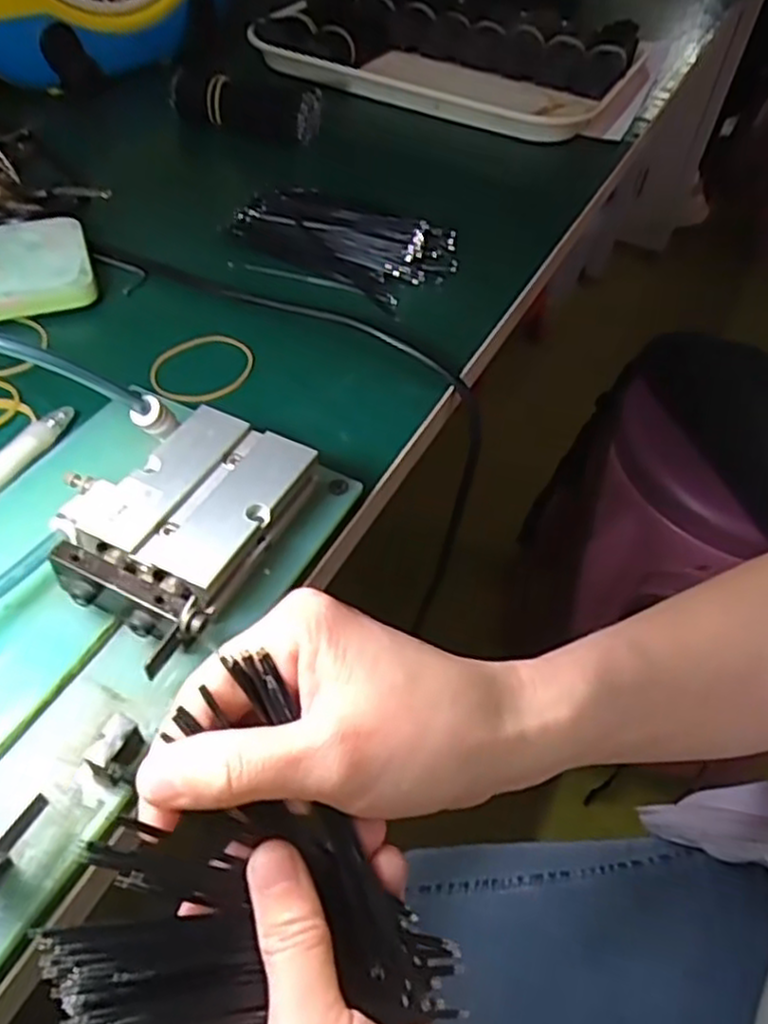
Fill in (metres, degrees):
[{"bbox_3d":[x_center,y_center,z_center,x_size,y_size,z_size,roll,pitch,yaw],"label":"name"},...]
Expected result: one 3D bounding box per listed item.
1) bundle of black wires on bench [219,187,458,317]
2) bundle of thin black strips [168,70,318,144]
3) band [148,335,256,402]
[{"bbox_3d":[-0.025,-0.160,0.430,0.127,0.013,0.081,21,51,11],"label":"bundle of black wires on bench"},{"bbox_3d":[-0.100,-0.297,0.535,0.113,0.030,0.044,21,51,11],"label":"bundle of thin black strips"},{"bbox_3d":[-0.088,-0.071,0.359,0.053,0.004,0.041,-35,62,-30],"label":"band"}]

